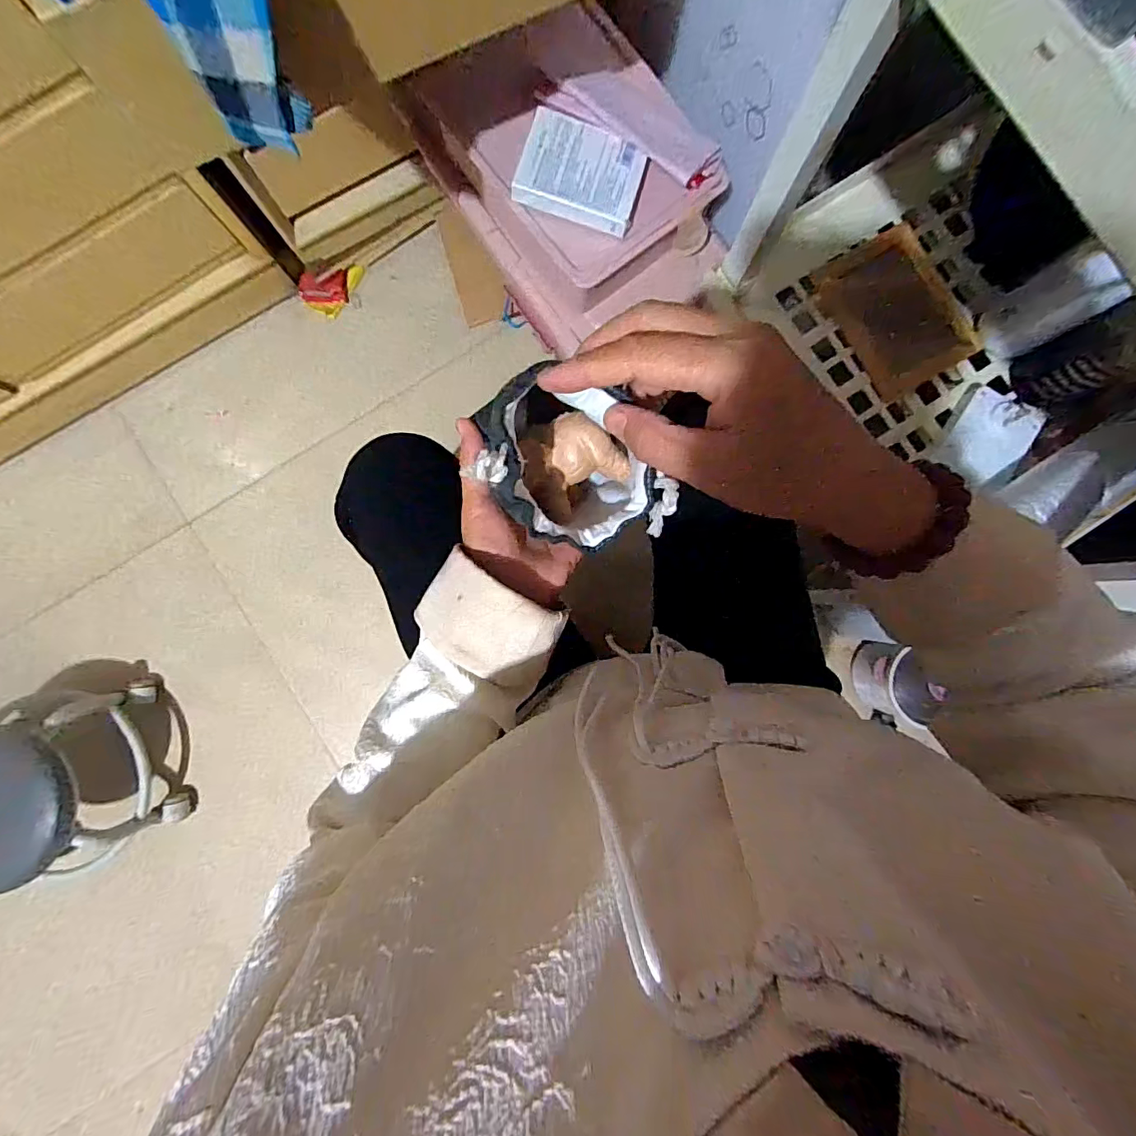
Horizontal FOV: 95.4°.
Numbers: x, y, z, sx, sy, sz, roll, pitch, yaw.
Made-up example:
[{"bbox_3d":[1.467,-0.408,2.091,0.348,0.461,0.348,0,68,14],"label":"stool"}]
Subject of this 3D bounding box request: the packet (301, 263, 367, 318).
[{"bbox_3d":[-0.445,-0.536,0.980,0.125,0.053,0.064,-38,87,-3],"label":"packet"}]

